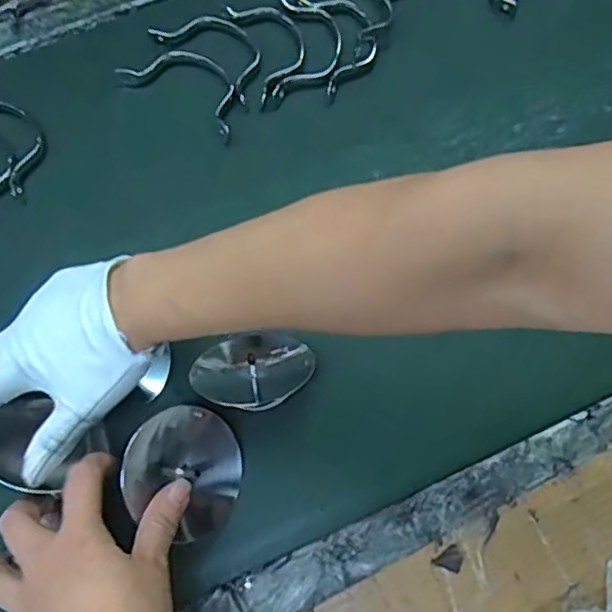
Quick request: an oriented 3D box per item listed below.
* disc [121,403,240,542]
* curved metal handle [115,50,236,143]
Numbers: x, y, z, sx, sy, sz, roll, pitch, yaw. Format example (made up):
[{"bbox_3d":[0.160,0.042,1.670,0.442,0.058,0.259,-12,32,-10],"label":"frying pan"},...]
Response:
[{"bbox_3d":[-0.079,0.106,0.419,0.078,0.028,0.078,4,72,-13],"label":"disc"},{"bbox_3d":[-0.100,-0.194,0.554,0.120,0.004,0.058,33,74,13],"label":"curved metal handle"}]

